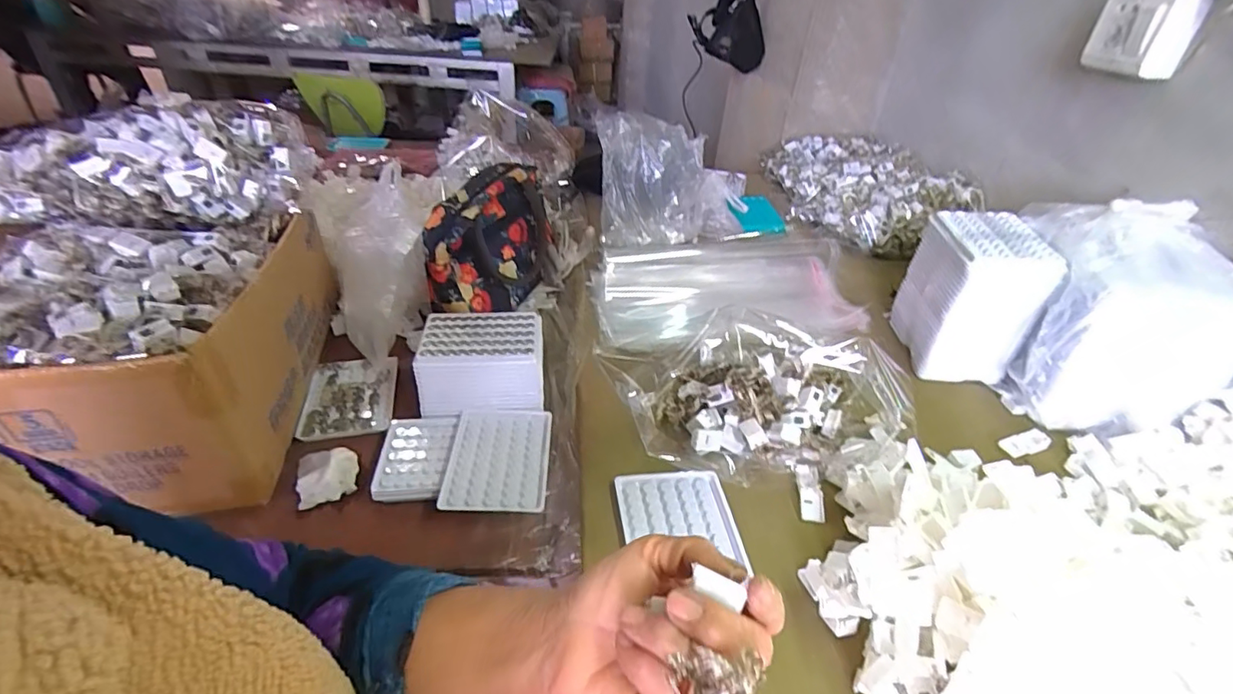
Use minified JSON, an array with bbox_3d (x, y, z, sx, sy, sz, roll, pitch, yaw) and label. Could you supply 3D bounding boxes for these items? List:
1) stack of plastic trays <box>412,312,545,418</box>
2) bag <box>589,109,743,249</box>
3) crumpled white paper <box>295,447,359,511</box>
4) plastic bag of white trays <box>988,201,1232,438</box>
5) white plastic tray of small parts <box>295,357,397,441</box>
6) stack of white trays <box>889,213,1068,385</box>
[{"bbox_3d":[-0.147,0.015,0.614,0.128,0.067,0.096,-2,36,-8],"label":"stack of plastic trays"},{"bbox_3d":[0.090,-0.268,0.878,0.233,0.156,0.104,-5,37,-11],"label":"bag"},{"bbox_3d":[-0.275,0.117,0.525,0.053,0.024,0.059,-15,40,-24],"label":"crumpled white paper"},{"bbox_3d":[0.520,-0.030,0.582,0.162,0.190,0.175,14,37,13],"label":"plastic bag of white trays"},{"bbox_3d":[-0.303,0.058,0.629,0.092,0.015,0.124,-6,37,-14],"label":"white plastic tray of small parts"},{"bbox_3d":[0.406,-0.058,0.646,0.098,0.160,0.123,8,36,6],"label":"stack of white trays"}]

